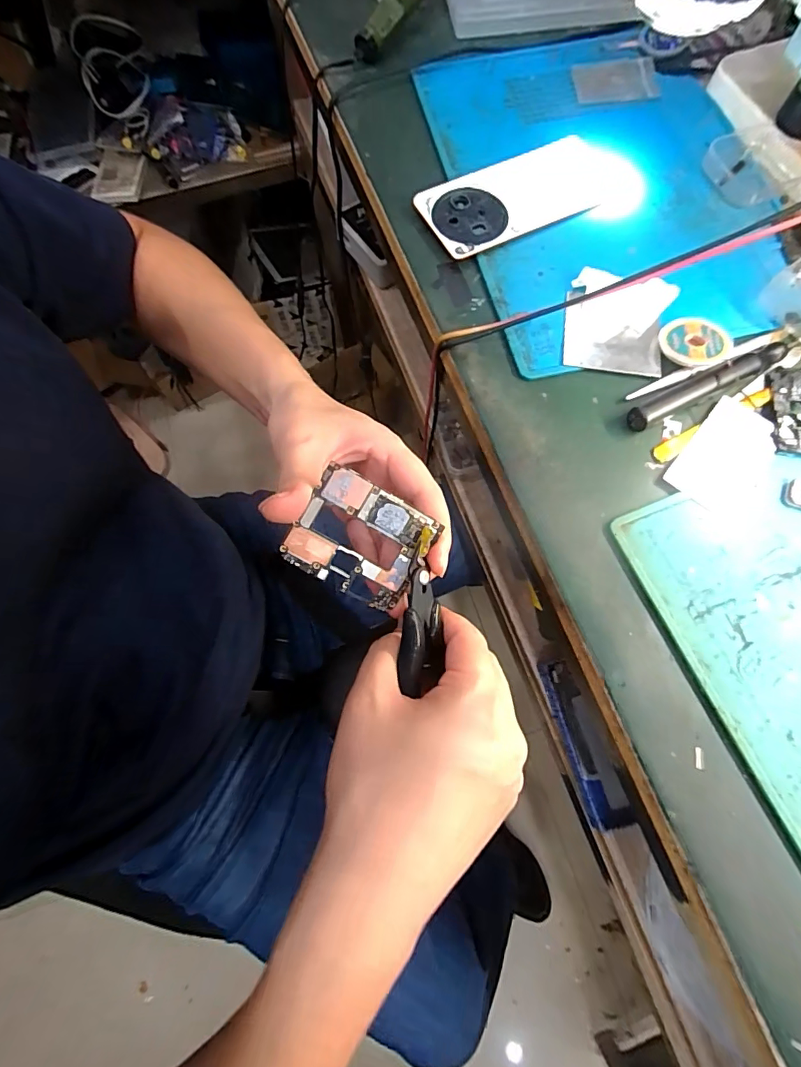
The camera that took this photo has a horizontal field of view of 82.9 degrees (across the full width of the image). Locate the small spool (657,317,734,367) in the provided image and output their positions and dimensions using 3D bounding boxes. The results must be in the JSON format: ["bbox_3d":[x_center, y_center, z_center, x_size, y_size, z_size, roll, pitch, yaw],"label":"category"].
[{"bbox_3d":[0.204,-0.133,0.316,0.044,0.012,0.044,-1,72,2],"label":"small spool"}]

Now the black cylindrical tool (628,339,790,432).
[{"bbox_3d":[0.211,-0.101,0.307,0.125,0.012,0.014,-26,73,-6],"label":"black cylindrical tool"}]

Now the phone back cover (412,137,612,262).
[{"bbox_3d":[0.094,-0.272,0.366,0.152,0.011,0.077,-24,73,-6],"label":"phone back cover"}]

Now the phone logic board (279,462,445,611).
[{"bbox_3d":[-0.020,0.005,0.229,0.065,0.008,0.057,31,104,-11],"label":"phone logic board"}]

